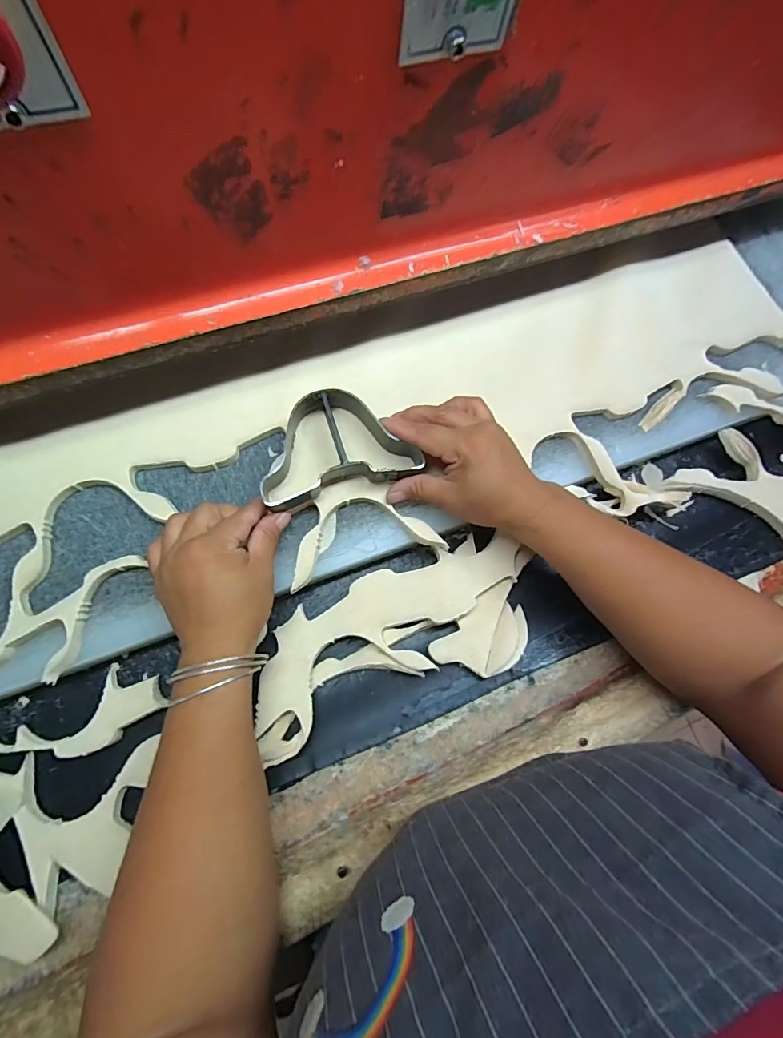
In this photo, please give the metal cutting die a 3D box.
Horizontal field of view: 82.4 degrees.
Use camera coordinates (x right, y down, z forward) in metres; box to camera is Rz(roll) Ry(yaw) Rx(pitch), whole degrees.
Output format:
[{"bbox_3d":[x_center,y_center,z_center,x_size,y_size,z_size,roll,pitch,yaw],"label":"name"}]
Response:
[{"bbox_3d":[-0.048,-0.065,0.374,0.132,0.036,0.089,-16,77,-6],"label":"metal cutting die"}]

